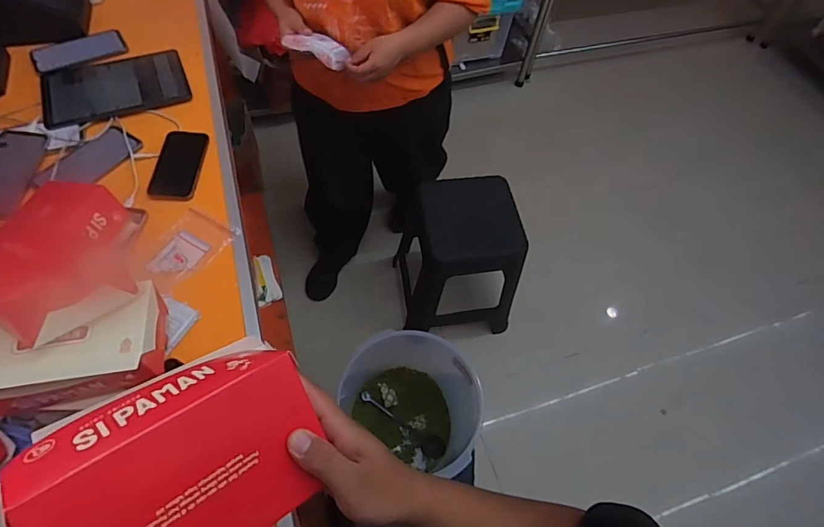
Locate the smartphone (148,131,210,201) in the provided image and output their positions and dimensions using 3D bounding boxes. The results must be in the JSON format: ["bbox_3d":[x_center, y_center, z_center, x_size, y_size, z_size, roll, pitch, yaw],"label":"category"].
[{"bbox_3d":[-0.409,-0.174,0.820,0.075,0.014,0.150,3,58,-3],"label":"smartphone"}]

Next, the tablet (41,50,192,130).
[{"bbox_3d":[-0.573,-0.347,0.902,0.251,0.014,0.170,-20,62,-16],"label":"tablet"}]

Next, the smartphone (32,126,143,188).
[{"bbox_3d":[-0.564,-0.180,0.816,0.084,0.009,0.167,31,61,14],"label":"smartphone"}]

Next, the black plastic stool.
[{"bbox_3d":[0.149,-0.015,1.469,0.352,0.466,0.321,-5,59,-7],"label":"black plastic stool"}]

